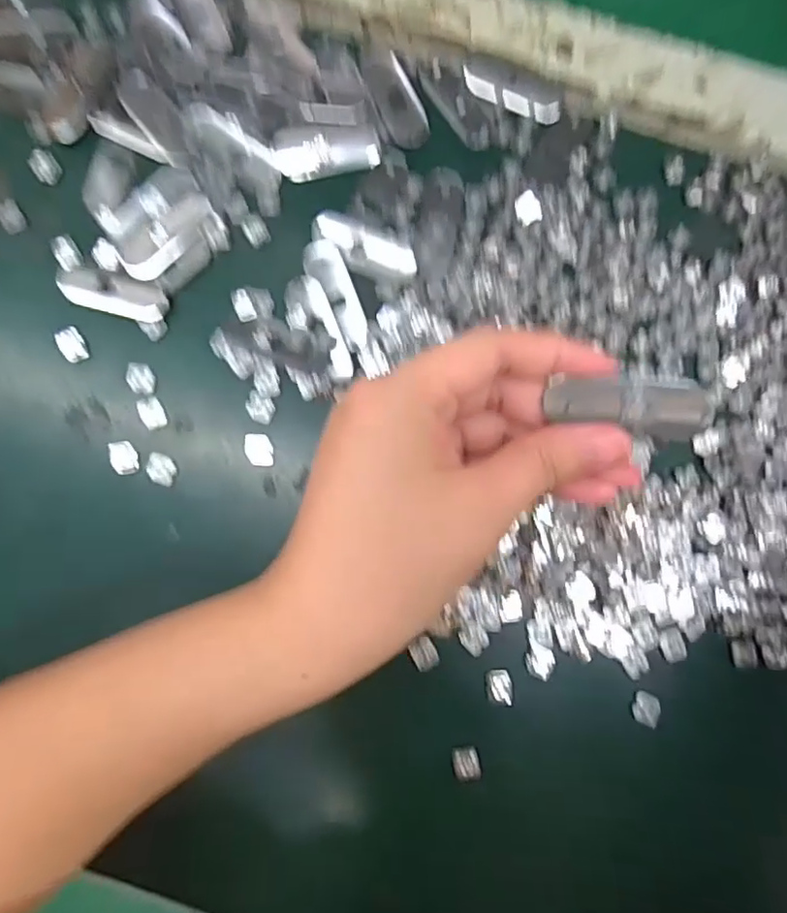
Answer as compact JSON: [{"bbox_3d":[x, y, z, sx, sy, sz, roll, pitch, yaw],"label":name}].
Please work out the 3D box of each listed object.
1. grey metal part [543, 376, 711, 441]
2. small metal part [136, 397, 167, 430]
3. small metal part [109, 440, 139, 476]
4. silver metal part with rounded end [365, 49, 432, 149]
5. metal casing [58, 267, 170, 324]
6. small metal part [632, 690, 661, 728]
[{"bbox_3d":[0.072,-0.016,0.193,0.043,0.004,0.018,7,83,8],"label":"grey metal part"},{"bbox_3d":[-0.110,-0.020,0.279,0.010,0.004,0.015,-24,84,-3],"label":"small metal part"},{"bbox_3d":[-0.121,0.000,0.276,0.012,0.004,0.015,-12,83,-2],"label":"small metal part"},{"bbox_3d":[0.002,-0.173,0.297,0.021,0.004,0.049,-21,84,-3],"label":"silver metal part with rounded end"},{"bbox_3d":[-0.131,-0.076,0.284,0.052,0.004,0.019,14,83,1],"label":"metal casing"},{"bbox_3d":[0.109,0.109,0.264,0.010,0.007,0.012,29,84,3],"label":"small metal part"}]

